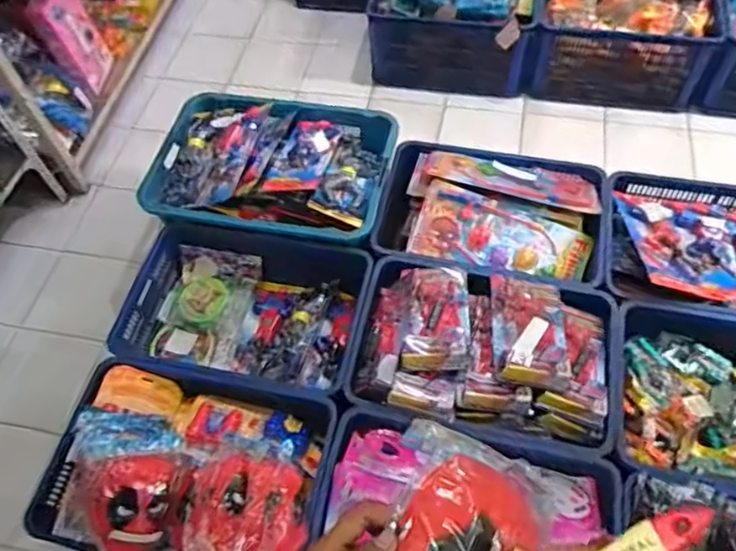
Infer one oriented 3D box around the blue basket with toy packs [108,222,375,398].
[{"bbox_3d":[-0.315,0.096,1.631,0.618,0.220,0.455,7,58,8],"label":"blue basket with toy packs"}]

